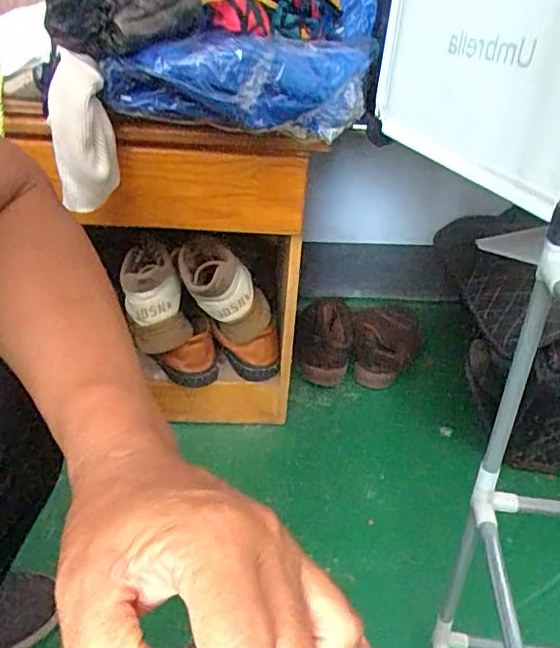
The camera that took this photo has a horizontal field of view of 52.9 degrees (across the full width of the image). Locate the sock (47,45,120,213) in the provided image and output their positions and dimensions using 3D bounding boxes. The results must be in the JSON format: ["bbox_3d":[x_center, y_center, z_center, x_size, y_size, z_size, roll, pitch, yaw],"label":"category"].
[{"bbox_3d":[-0.209,-0.198,0.597,0.065,0.148,0.035,-6,33,-15],"label":"sock"}]

